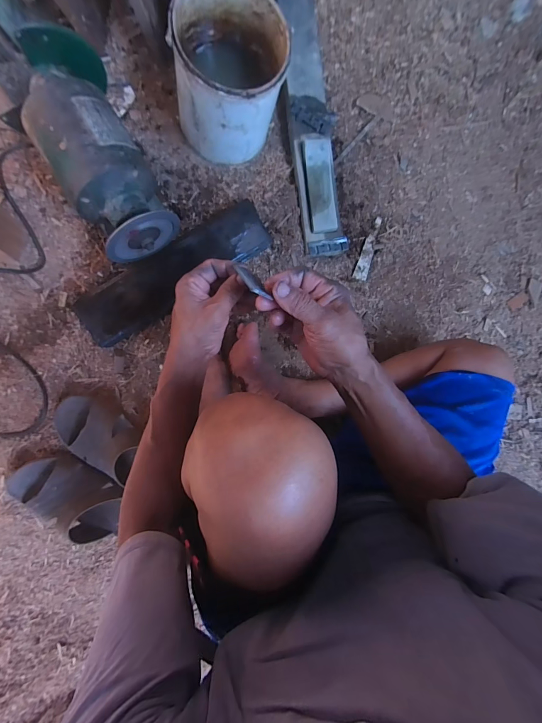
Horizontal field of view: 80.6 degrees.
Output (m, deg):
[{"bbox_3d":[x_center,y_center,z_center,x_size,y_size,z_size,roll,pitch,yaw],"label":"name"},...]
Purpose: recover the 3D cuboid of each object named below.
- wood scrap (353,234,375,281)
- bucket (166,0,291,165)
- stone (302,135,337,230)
[{"bbox_3d":[0.206,-0.222,0.689,0.029,0.009,0.102,21,86,-6],"label":"wood scrap"},{"bbox_3d":[-0.070,-0.484,0.557,0.164,0.184,0.179,0,91,-7],"label":"bucket"},{"bbox_3d":[0.101,-0.353,0.641,0.056,0.028,0.180,-6,92,-7],"label":"stone"}]

